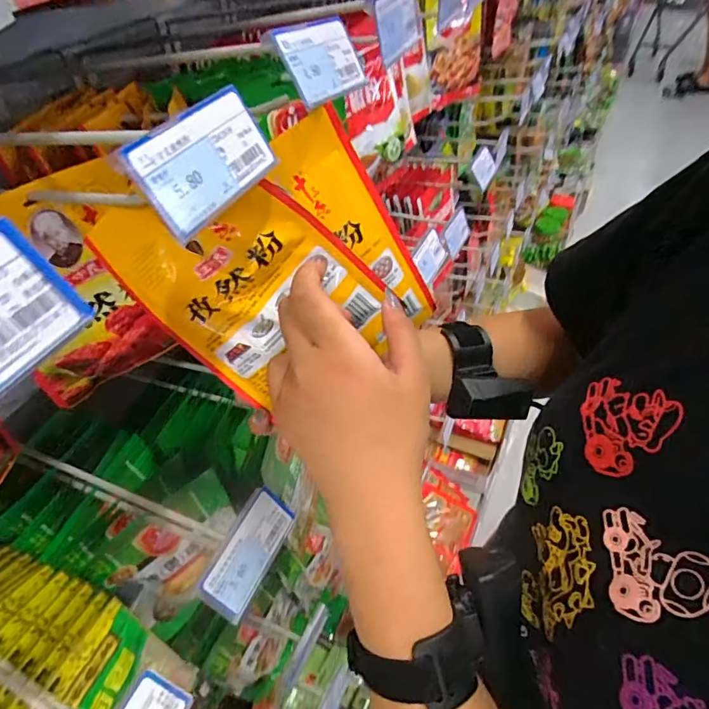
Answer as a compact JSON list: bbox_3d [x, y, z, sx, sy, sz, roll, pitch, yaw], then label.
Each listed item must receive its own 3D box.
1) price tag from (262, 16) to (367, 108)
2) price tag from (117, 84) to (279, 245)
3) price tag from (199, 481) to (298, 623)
[{"bbox_3d":[-0.019,-0.170,0.290,0.004,0.041,0.078,-8,30,38],"label":"price tag"},{"bbox_3d":[-0.065,-0.087,0.225,0.004,0.042,0.079,-6,38,37],"label":"price tag"},{"bbox_3d":[-0.074,0.139,0.357,0.004,0.038,0.083,-22,31,46],"label":"price tag"}]

